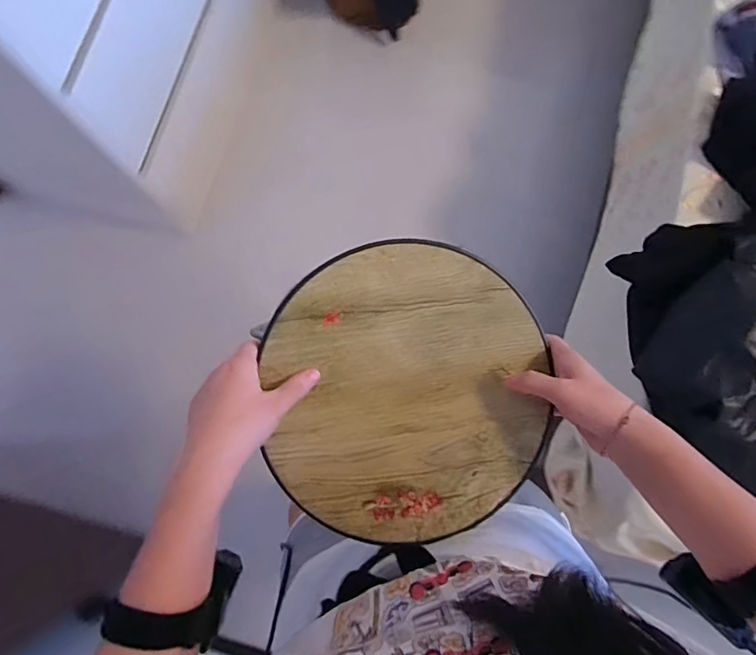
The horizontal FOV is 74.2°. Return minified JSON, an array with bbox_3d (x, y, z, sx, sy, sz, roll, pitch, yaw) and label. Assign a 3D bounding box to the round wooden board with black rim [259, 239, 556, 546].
[{"bbox_3d":[0.031,0.062,0.469,0.258,0.009,0.270,0,93,-8],"label":"round wooden board with black rim"}]

